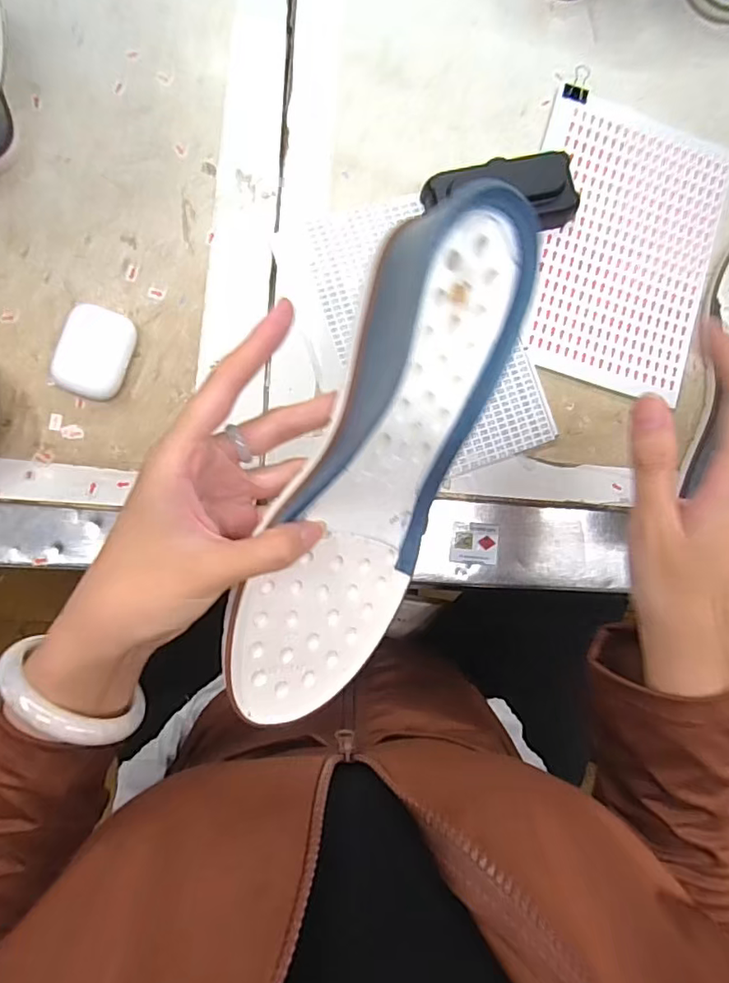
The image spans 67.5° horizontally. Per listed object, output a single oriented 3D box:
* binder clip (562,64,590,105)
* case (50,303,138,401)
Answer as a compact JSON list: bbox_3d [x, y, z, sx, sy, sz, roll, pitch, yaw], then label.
[{"bbox_3d":[0.163,-0.308,0.413,0.019,0.008,0.030,26,85,-4],"label":"binder clip"},{"bbox_3d":[-0.180,-0.092,0.366,0.042,0.021,0.058,14,86,-5],"label":"case"}]

